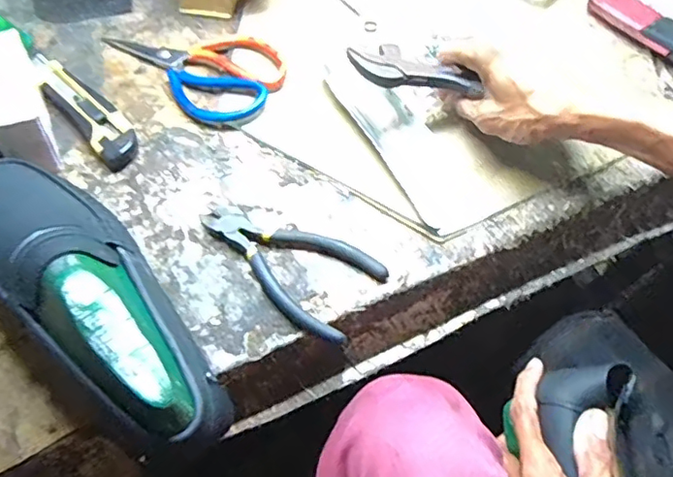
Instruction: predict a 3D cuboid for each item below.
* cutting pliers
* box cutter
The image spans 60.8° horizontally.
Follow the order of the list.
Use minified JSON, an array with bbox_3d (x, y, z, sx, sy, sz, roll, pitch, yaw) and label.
[{"bbox_3d":[-0.042,0.020,0.444,0.145,0.015,0.072,27,64,12],"label":"cutting pliers"},{"bbox_3d":[-0.230,-0.121,0.518,0.037,0.017,0.148,-39,70,-20],"label":"box cutter"}]

